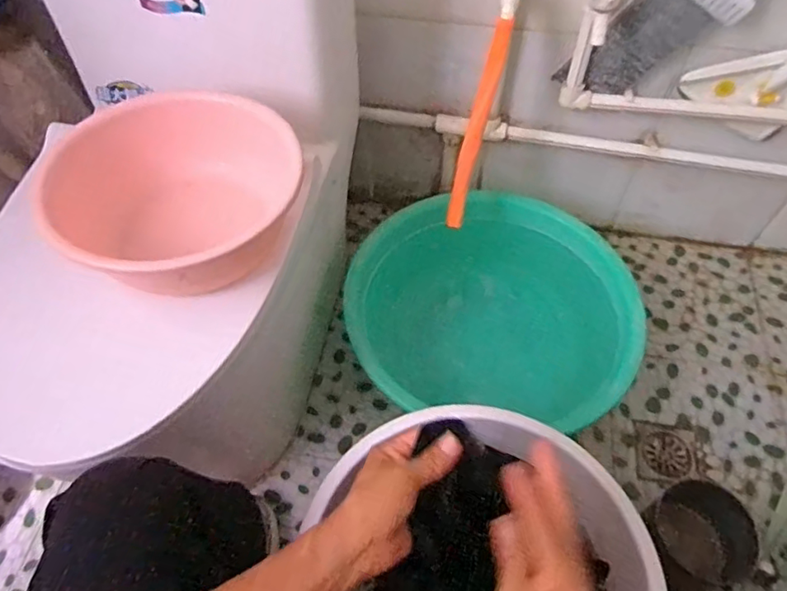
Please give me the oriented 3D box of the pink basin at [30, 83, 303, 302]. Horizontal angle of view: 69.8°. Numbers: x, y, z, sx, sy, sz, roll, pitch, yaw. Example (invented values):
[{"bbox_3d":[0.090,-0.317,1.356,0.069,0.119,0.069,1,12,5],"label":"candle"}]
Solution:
[{"bbox_3d":[-0.241,-0.094,0.657,0.259,0.140,0.239,0,54,0],"label":"pink basin"}]

